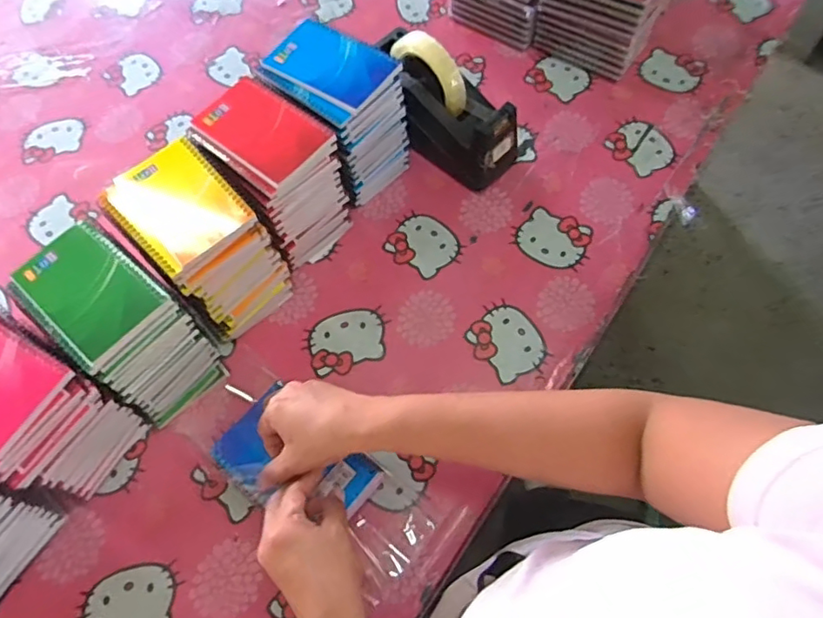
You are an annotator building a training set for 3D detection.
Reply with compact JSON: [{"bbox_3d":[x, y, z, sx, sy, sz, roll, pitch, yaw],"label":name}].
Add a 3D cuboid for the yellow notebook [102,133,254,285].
[{"bbox_3d":[-0.222,-0.099,0.535,0.099,0.019,0.126,-41,69,-16],"label":"yellow notebook"}]

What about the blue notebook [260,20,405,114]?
[{"bbox_3d":[-0.086,-0.262,0.598,0.133,0.013,0.083,31,70,16],"label":"blue notebook"}]

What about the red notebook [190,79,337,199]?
[{"bbox_3d":[-0.151,-0.178,0.560,0.123,0.014,0.087,41,82,15],"label":"red notebook"}]

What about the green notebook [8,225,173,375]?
[{"bbox_3d":[-0.282,-0.017,0.490,0.131,0.011,0.086,39,72,19],"label":"green notebook"}]

